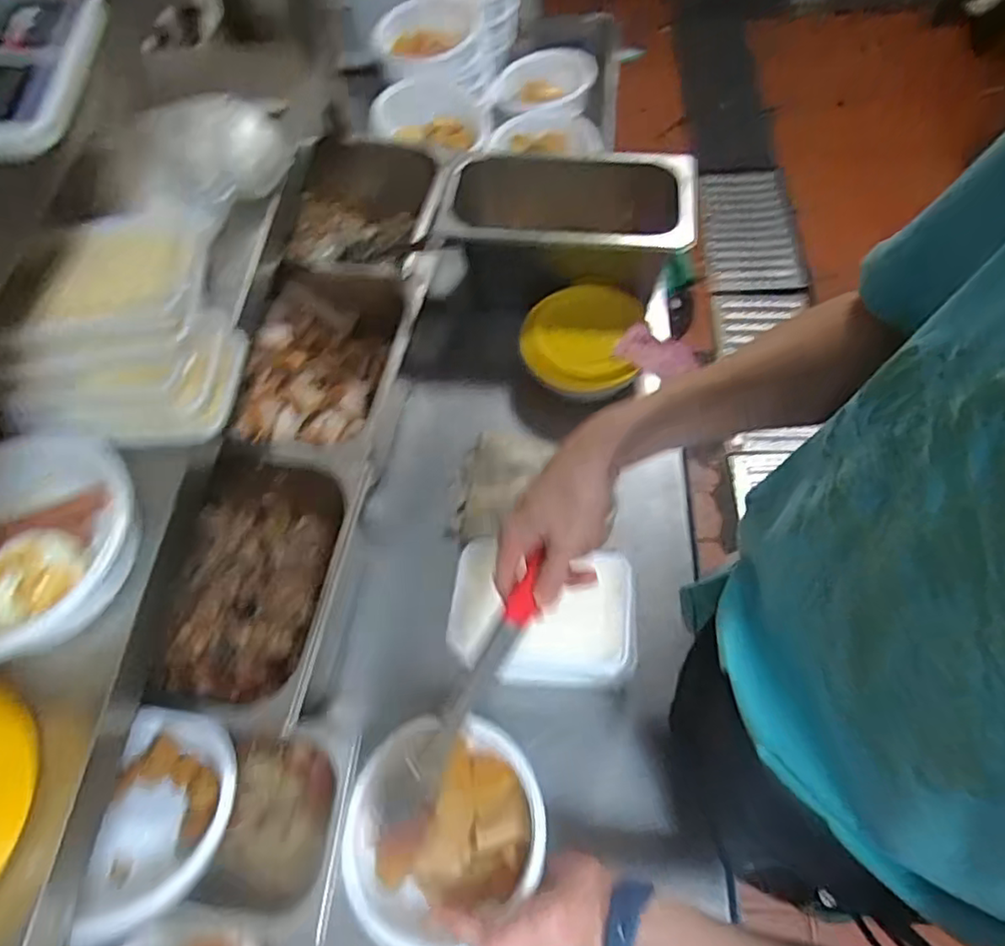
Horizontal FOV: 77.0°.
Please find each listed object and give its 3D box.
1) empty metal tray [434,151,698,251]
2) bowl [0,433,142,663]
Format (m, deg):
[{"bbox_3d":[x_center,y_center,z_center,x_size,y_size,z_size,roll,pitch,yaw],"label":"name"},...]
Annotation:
[{"bbox_3d":[0.080,-0.356,0.851,0.338,0.073,0.190,3,61,5],"label":"empty metal tray"},{"bbox_3d":[-0.363,0.064,0.490,0.163,0.075,0.178,-1,61,3],"label":"bowl"}]

